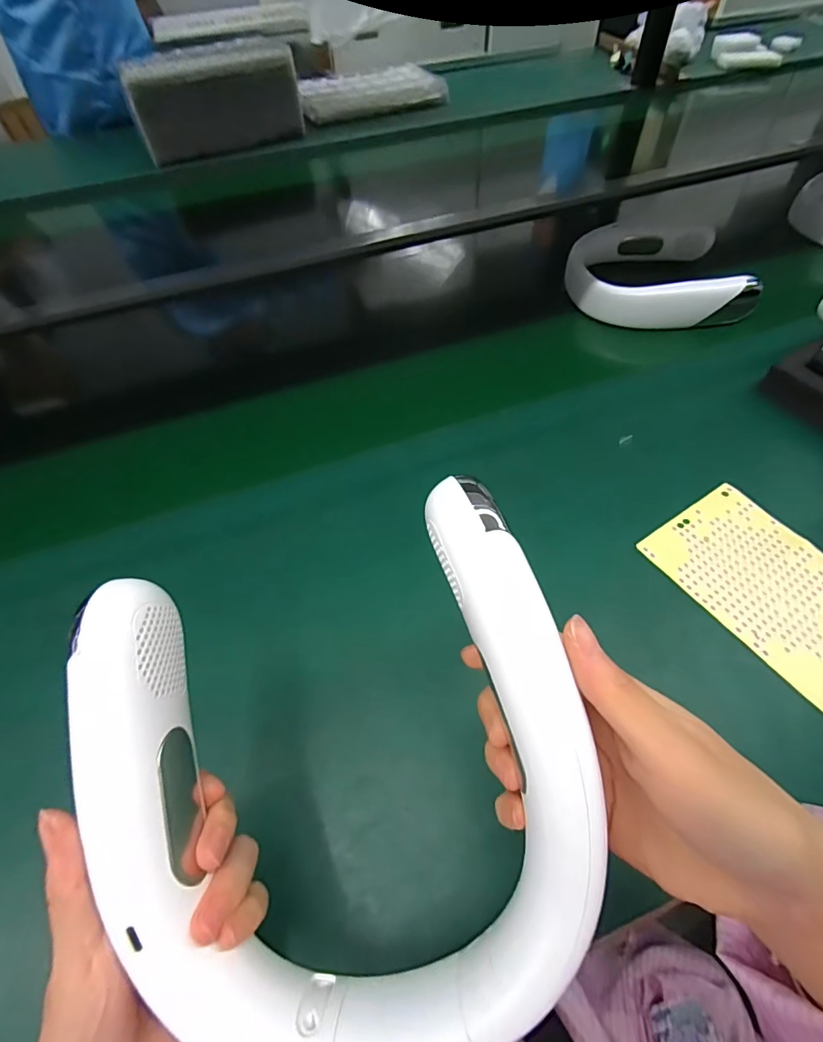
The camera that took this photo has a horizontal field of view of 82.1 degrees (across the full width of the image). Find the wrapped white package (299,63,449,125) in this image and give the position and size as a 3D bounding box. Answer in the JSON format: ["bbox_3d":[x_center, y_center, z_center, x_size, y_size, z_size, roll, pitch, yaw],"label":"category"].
[{"bbox_3d":[-0.099,-1.001,1.095,0.320,0.038,0.229,-13,56,-5],"label":"wrapped white package"}]

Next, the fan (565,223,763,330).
[{"bbox_3d":[0.306,-0.309,0.586,0.212,0.055,0.154,4,56,5],"label":"fan"}]

